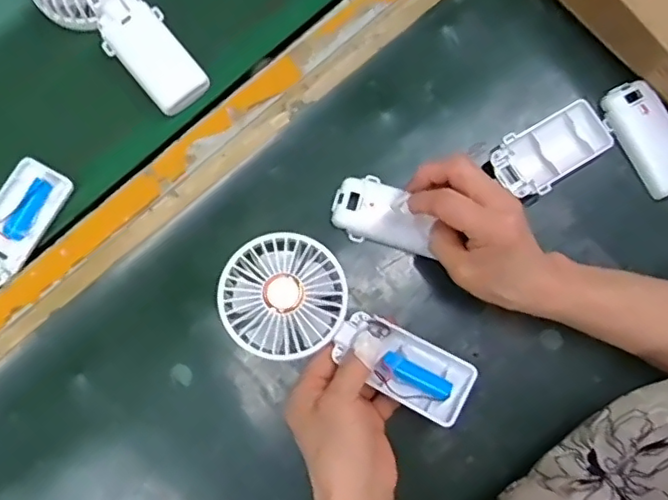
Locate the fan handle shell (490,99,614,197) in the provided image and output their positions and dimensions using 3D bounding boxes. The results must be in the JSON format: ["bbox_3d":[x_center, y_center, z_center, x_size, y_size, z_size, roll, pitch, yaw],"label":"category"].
[{"bbox_3d":[0.174,-0.080,0.457,0.098,0.012,0.049,-29,80,-6],"label":"fan handle shell"}]

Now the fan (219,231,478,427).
[{"bbox_3d":[0.008,0.057,0.403,0.179,0.030,0.080,32,80,1],"label":"fan"}]

